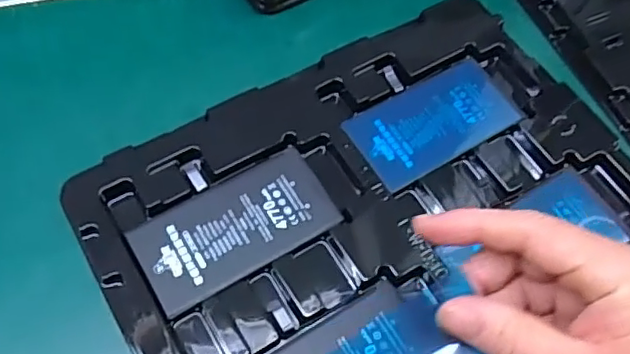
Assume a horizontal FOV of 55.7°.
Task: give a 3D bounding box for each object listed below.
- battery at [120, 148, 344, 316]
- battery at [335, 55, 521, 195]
[{"bbox_3d":[-0.039,0.024,0.297,0.097,0.004,0.050,-28,67,-17],"label":"battery"},{"bbox_3d":[0.067,-0.032,0.336,0.095,0.004,0.051,-28,67,-18],"label":"battery"}]

